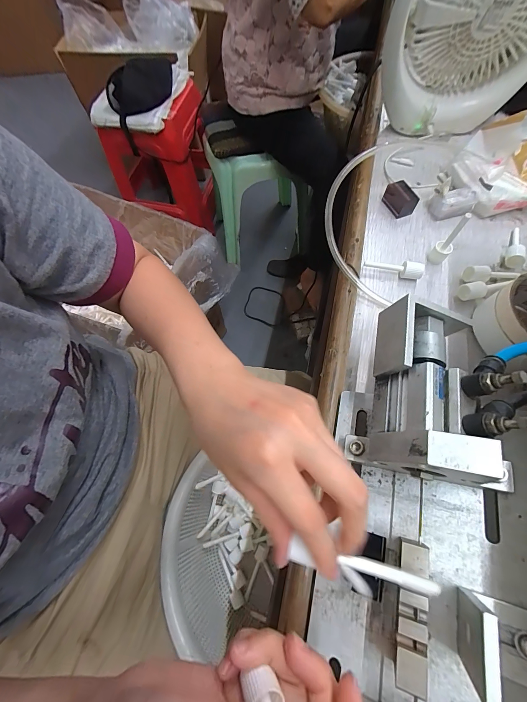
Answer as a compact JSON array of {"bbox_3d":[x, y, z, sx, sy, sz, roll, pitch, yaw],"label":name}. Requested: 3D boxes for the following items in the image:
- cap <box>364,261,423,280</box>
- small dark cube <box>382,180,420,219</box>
[{"bbox_3d":[0.151,-0.097,0.343,0.064,0.016,0.017,20,68,11],"label":"cap"},{"bbox_3d":[0.174,-0.196,0.379,0.024,0.022,0.043,-20,67,-7],"label":"small dark cube"}]

